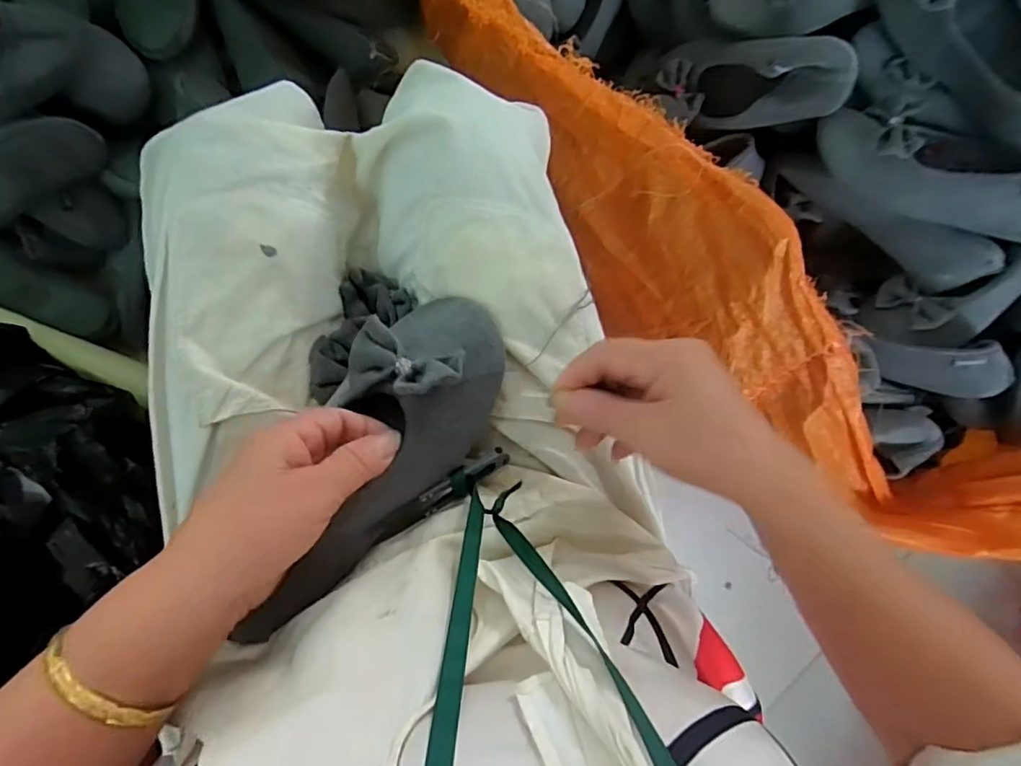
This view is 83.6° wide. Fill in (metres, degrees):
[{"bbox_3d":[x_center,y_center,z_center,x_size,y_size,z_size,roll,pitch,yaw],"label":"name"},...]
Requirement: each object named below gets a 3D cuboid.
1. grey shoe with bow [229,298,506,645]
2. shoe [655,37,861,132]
[{"bbox_3d":[-0.079,0.050,0.346,0.091,0.063,0.233,28,82,-7],"label":"grey shoe with bow"},{"bbox_3d":[0.247,-0.325,0.617,0.078,0.226,0.065,-55,135,-5],"label":"shoe"}]

